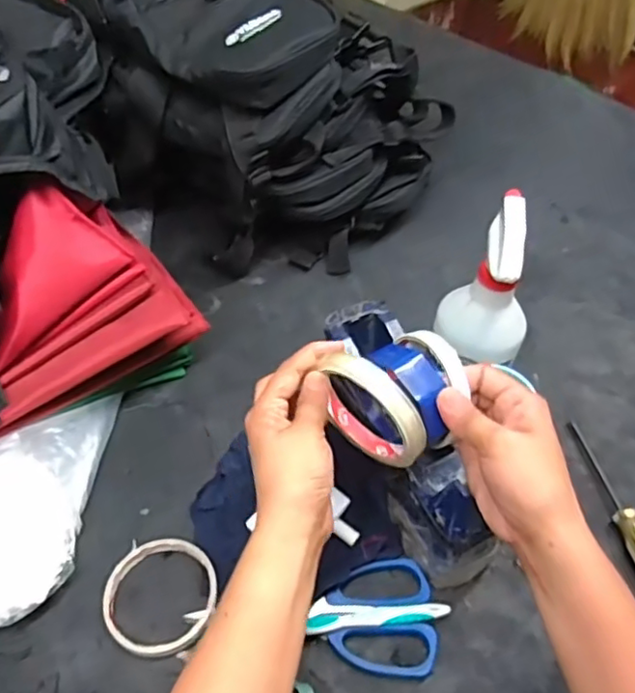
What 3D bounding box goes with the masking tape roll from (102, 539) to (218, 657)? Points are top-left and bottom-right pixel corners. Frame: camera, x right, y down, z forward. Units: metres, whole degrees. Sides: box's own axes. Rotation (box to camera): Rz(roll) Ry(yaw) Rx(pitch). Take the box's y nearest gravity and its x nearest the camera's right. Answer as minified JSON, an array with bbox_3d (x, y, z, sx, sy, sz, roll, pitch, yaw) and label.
[{"bbox_3d":[-0.115,0.185,0.459,0.081,0.012,0.081,2,49,-2],"label":"masking tape roll"}]

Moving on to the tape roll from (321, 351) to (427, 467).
[{"bbox_3d":[0.038,0.045,0.409,0.076,0.085,0.018,36,58,21],"label":"tape roll"}]

